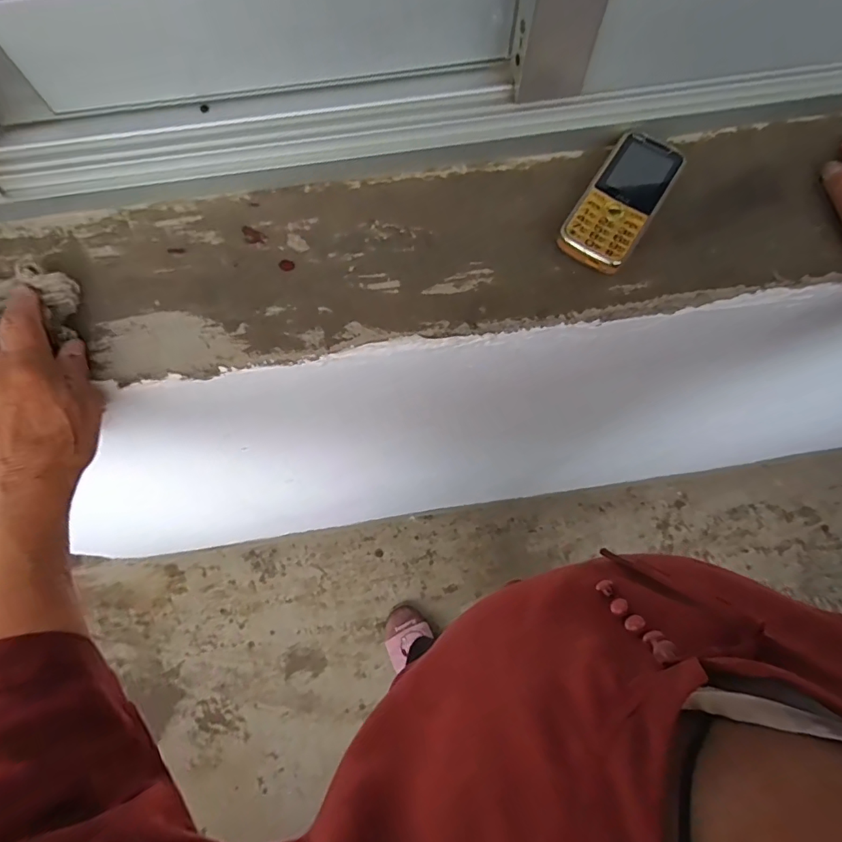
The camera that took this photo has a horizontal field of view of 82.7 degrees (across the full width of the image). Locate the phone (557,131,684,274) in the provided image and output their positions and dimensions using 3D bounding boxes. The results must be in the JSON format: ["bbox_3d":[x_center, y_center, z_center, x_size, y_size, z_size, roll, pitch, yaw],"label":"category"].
[{"bbox_3d":[0.162,-0.179,0.388,0.054,0.021,0.128,32,79,8],"label":"phone"}]

